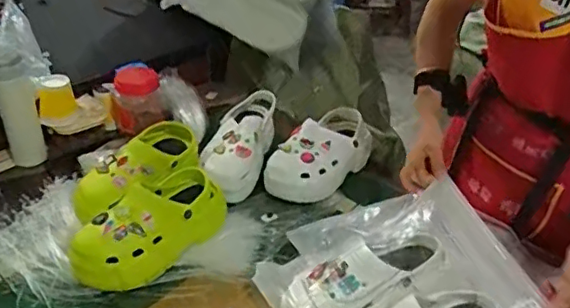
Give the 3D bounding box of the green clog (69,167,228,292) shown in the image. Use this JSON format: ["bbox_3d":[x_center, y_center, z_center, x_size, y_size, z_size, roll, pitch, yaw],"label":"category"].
[{"bbox_3d":[-0.206,0.114,0.908,0.103,0.100,0.244,28,43,30],"label":"green clog"}]

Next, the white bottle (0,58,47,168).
[{"bbox_3d":[-0.504,-0.080,1.119,0.071,0.208,0.056,-17,41,-26],"label":"white bottle"}]

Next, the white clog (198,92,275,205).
[{"bbox_3d":[-0.090,-0.022,1.103,0.115,0.102,0.230,7,36,5],"label":"white clog"}]

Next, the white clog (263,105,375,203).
[{"bbox_3d":[0.065,0.005,1.100,0.227,0.091,0.116,-27,46,-35],"label":"white clog"}]

